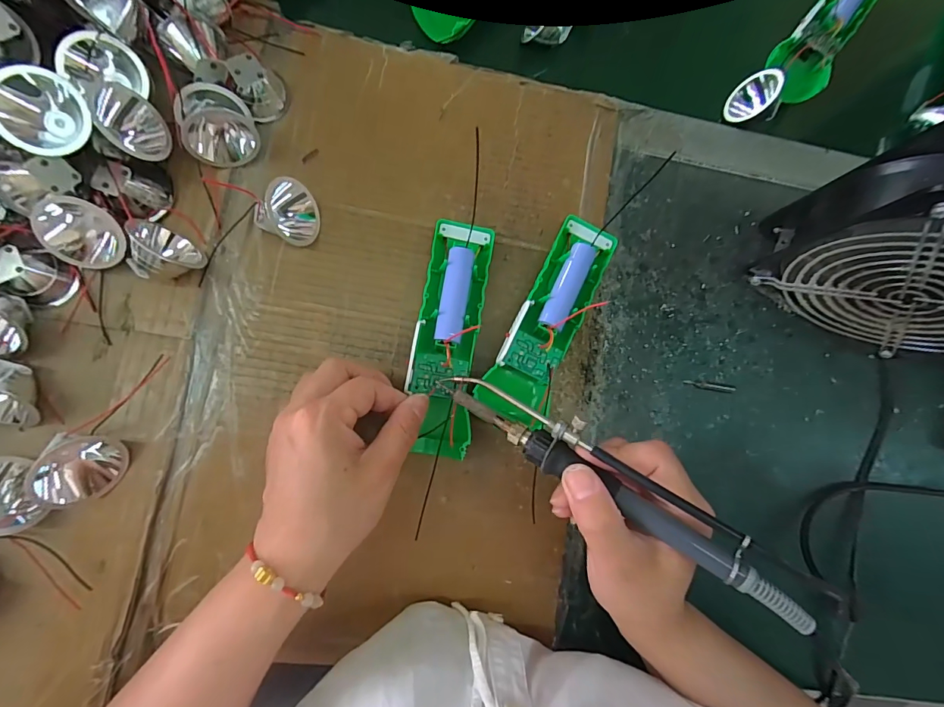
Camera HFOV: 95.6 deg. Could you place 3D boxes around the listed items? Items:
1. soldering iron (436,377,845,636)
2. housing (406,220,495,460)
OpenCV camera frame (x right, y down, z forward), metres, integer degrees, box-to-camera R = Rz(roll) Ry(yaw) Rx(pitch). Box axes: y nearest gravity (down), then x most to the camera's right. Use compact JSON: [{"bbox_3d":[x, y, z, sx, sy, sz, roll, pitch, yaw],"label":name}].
[{"bbox_3d":[0.071,0.064,0.221,0.200,0.021,0.027,32,82,19],"label":"soldering iron"},{"bbox_3d":[-0.015,-0.013,0.283,0.043,0.020,0.157,7,80,-8],"label":"housing"}]

